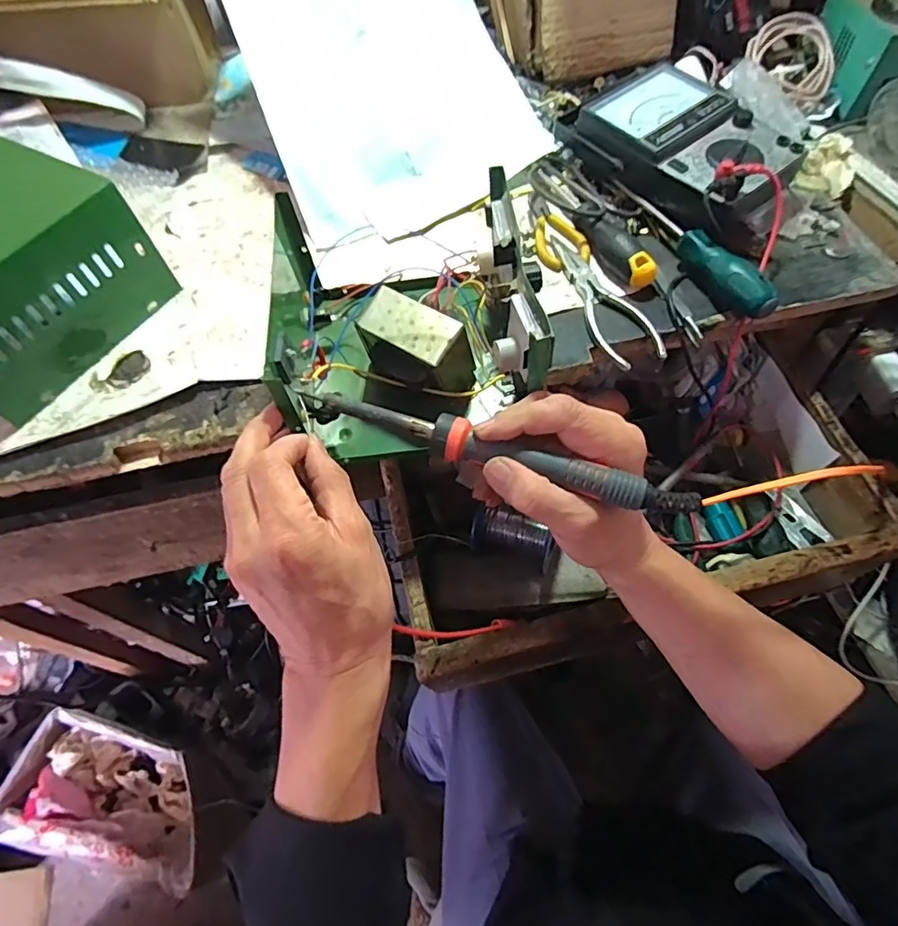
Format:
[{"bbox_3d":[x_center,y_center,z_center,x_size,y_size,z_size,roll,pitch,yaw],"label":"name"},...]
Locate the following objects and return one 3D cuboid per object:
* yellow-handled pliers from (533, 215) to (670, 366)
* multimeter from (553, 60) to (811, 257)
[{"bbox_3d":[0.115,-0.150,0.448,0.045,0.009,0.180,-17,60,-8],"label":"yellow-handled pliers"},{"bbox_3d":[0.206,-0.271,0.479,0.125,0.062,0.187,-31,63,-15],"label":"multimeter"}]

